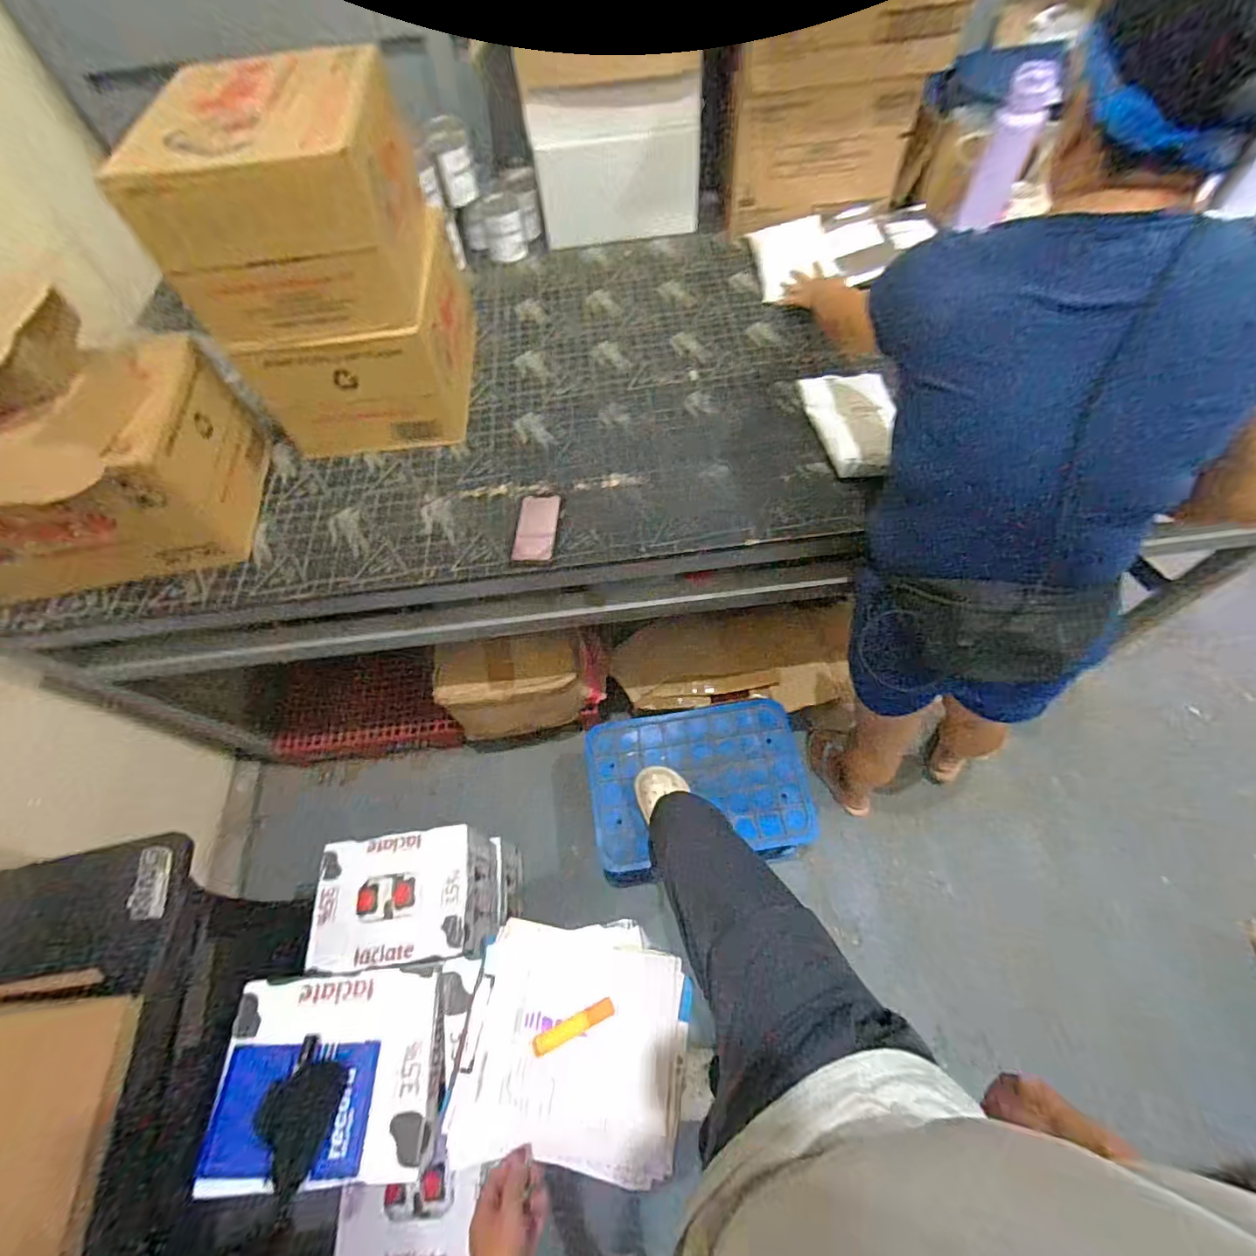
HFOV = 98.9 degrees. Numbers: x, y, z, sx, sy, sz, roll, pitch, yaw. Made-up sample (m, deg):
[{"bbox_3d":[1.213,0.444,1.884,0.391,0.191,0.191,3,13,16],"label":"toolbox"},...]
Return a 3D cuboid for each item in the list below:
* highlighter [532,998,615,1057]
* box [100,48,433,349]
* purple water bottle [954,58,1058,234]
[{"bbox_3d":[-0.075,0.556,0.750,0.118,0.009,0.022,-24,61,-9],"label":"highlighter"},{"bbox_3d":[-0.507,-0.656,0.839,0.305,0.247,0.358,-6,59,1],"label":"box"},{"bbox_3d":[0.762,-0.964,1.076,0.073,0.243,0.088,16,62,13],"label":"purple water bottle"}]

